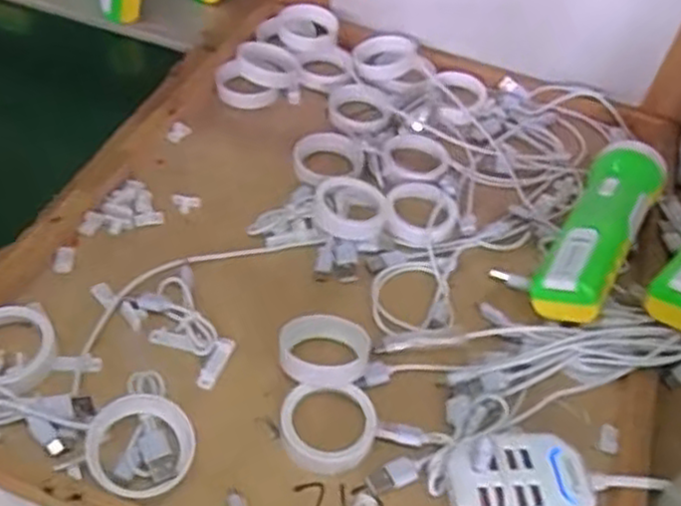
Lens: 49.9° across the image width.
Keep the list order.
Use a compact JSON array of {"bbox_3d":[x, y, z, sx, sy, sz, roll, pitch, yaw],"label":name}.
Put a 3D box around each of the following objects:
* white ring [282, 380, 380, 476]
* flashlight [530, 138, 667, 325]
[{"bbox_3d":[-0.006,0.096,0.405,0.052,0.014,0.048,2,48,-2],"label":"white ring"},{"bbox_3d":[0.180,-0.019,0.505,0.050,0.037,0.179,27,51,15],"label":"flashlight"}]

